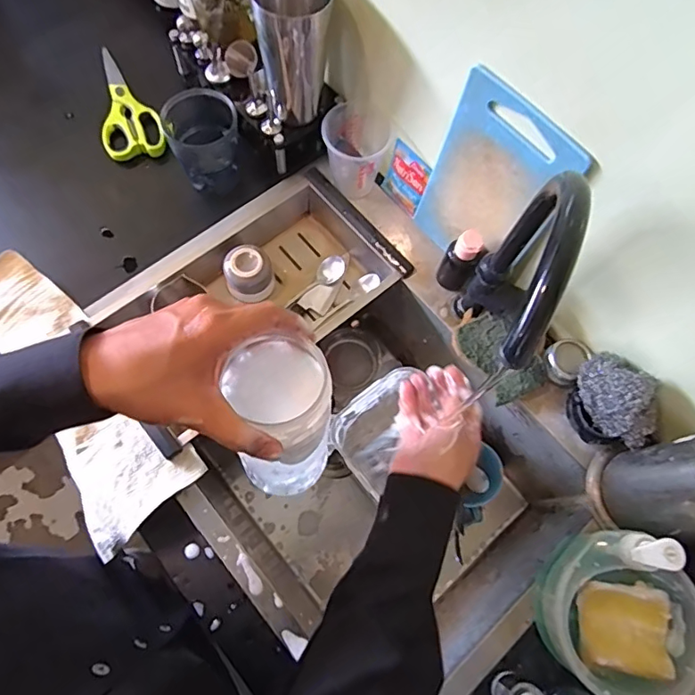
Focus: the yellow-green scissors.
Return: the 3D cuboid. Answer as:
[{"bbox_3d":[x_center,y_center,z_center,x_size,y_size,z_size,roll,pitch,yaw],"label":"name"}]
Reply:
[{"bbox_3d":[-0.312,-0.354,0.724,0.079,0.014,0.199,-13,72,-7],"label":"yellow-green scissors"}]

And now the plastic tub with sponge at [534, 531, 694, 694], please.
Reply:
[{"bbox_3d":[0.260,0.266,0.496,0.139,0.083,0.128,2,70,-4],"label":"plastic tub with sponge"}]

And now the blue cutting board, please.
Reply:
[{"bbox_3d":[0.154,-0.164,0.567,0.015,0.247,0.143,-42,79,-20],"label":"blue cutting board"}]

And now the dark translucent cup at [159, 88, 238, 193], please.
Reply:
[{"bbox_3d":[-0.179,-0.255,0.651,0.082,0.107,0.087,1,70,-2],"label":"dark translucent cup"}]

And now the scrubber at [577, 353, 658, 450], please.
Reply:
[{"bbox_3d":[0.295,0.054,0.544,0.046,0.067,0.100,-22,73,-12],"label":"scrubber"}]

